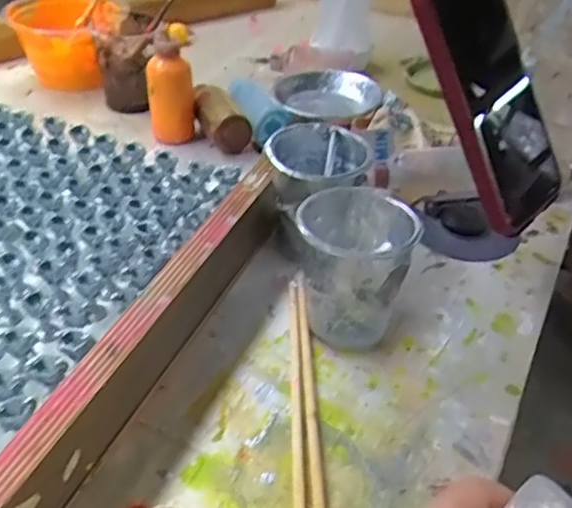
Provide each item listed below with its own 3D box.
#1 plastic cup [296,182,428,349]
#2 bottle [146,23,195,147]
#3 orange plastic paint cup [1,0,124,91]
[{"bbox_3d":[0.036,0.011,0.362,0.062,0.081,0.060,2,39,-2],"label":"plastic cup"},{"bbox_3d":[-0.095,-0.138,0.522,0.037,0.091,0.029,-3,39,-8],"label":"bottle"},{"bbox_3d":[-0.211,-0.202,0.616,0.102,0.071,0.102,2,39,-2],"label":"orange plastic paint cup"}]

